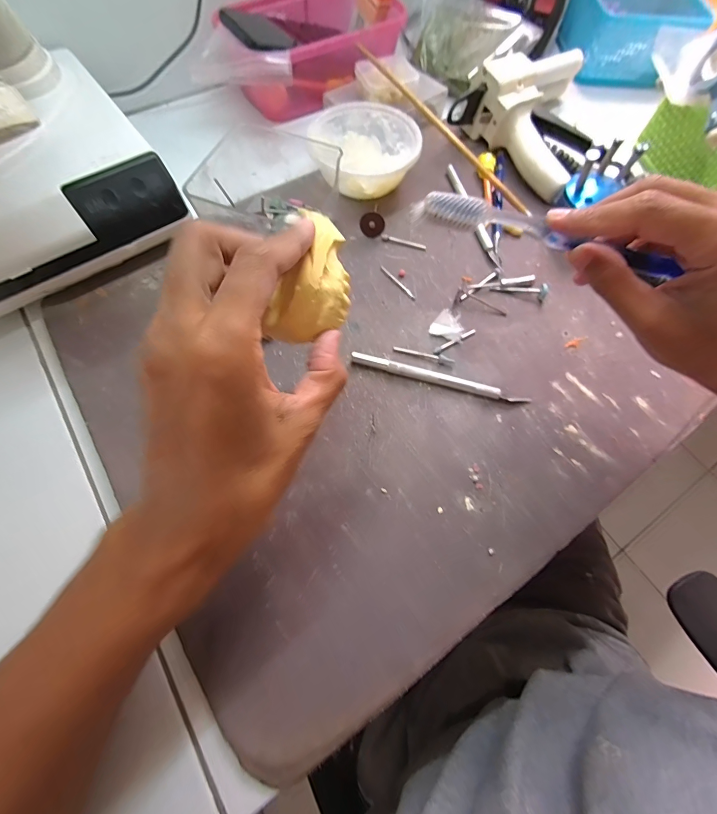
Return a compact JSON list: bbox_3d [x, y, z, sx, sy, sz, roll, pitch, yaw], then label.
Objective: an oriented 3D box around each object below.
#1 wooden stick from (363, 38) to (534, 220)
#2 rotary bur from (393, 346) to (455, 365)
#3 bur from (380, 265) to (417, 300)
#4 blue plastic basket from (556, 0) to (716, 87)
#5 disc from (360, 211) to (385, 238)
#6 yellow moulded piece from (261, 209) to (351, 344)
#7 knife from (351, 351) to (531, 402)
[{"bbox_3d":[0.084,-0.268,0.352,0.008,0.011,0.230,-42,88,-17],"label":"wooden stick"},{"bbox_3d":[0.052,-0.042,0.287,0.049,0.004,0.006,18,68,6],"label":"rotary bur"},{"bbox_3d":[0.035,-0.110,0.315,0.005,0.004,0.045,-36,73,-15],"label":"bur"},{"bbox_3d":[0.337,-0.469,0.445,0.134,0.059,0.124,0,68,-2],"label":"blue plastic basket"},{"bbox_3d":[0.013,-0.167,0.329,0.021,0.021,0.004,-19,30,16],"label":"disc"},{"bbox_3d":[-0.024,-0.063,0.184,0.035,0.030,0.061,9,107,-29],"label":"yellow moulded piece"},{"bbox_3d":[0.061,-0.021,0.276,0.136,0.010,0.008,14,68,4],"label":"knife"}]

